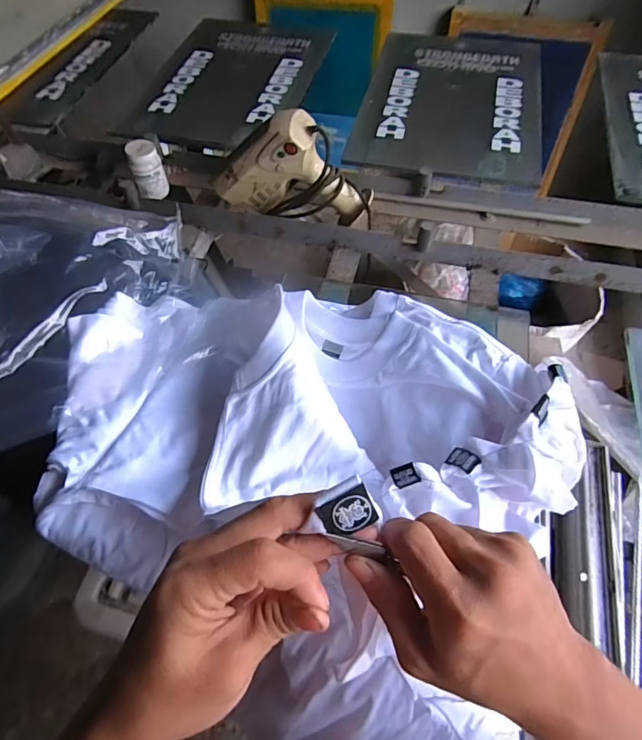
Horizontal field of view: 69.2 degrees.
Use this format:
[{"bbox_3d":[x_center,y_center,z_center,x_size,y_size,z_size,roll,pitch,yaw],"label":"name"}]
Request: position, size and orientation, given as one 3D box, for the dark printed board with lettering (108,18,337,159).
[{"bbox_3d":[-0.235,-0.750,1.186,0.420,0.015,0.662,13,59,11],"label":"dark printed board with lettering"}]

